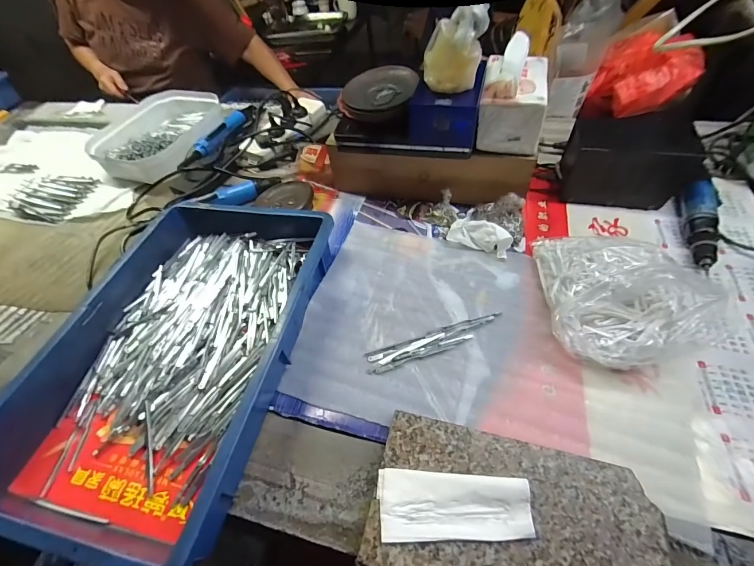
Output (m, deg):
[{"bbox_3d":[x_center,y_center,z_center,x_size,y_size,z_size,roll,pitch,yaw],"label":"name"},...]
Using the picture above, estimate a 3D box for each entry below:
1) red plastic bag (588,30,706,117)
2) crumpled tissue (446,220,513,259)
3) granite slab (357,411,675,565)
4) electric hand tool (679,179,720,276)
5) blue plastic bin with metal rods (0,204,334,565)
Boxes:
[{"bbox_3d":[0.542,-0.429,0.697,0.145,0.107,0.147,-17,53,-6],"label":"red plastic bag"},{"bbox_3d":[0.157,-0.074,0.527,0.095,0.042,0.051,15,55,18],"label":"crumpled tissue"},{"bbox_3d":[0.119,0.214,0.312,0.240,0.029,0.130,9,52,13],"label":"granite slab"},{"bbox_3d":[0.468,-0.086,0.494,0.037,0.043,0.151,16,53,18],"label":"electric hand tool"},{"bbox_3d":[-0.244,0.065,0.449,0.298,0.074,0.446,8,51,13],"label":"blue plastic bin with metal rods"}]

